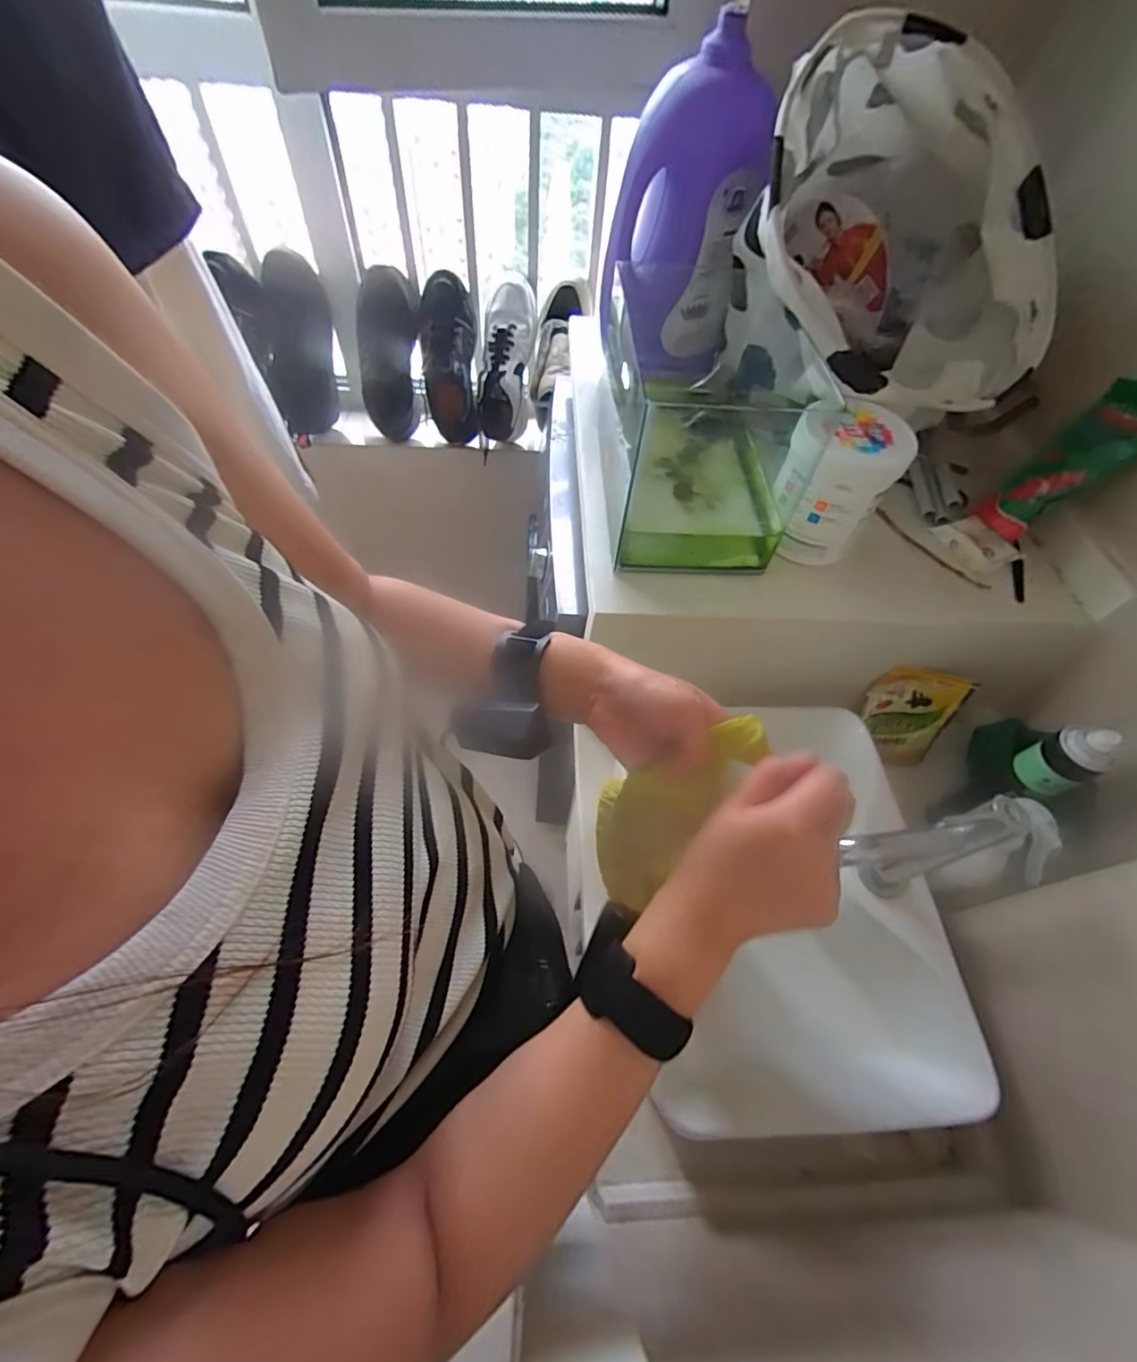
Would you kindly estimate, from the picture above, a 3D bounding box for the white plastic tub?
[{"bbox_3d":[0.299,-0.225,0.620,0.111,0.148,0.116,2,57,-3],"label":"white plastic tub"}]

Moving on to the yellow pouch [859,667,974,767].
[{"bbox_3d":[0.459,0.048,0.735,0.111,0.142,0.017,14,32,1],"label":"yellow pouch"}]

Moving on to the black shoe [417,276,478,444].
[{"bbox_3d":[-0.242,-0.655,1.094,0.107,0.120,0.292,-4,101,-7],"label":"black shoe"}]

